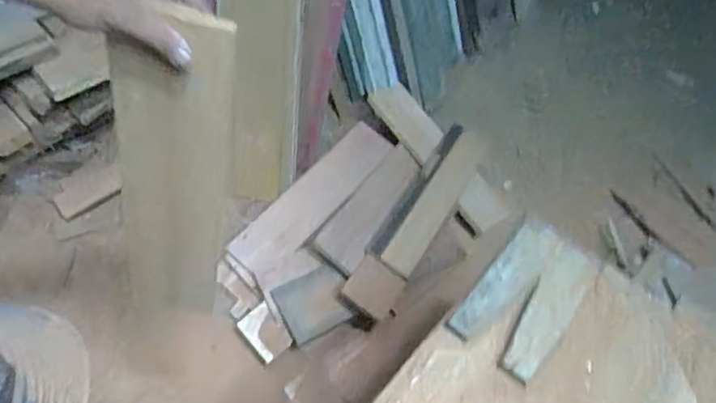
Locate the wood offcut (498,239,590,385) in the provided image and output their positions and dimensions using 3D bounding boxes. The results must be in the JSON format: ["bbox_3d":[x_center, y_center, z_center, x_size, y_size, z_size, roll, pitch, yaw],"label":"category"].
[{"bbox_3d":[0.234,0.135,0.750,0.060,0.018,0.183,30,73,-1],"label":"wood offcut"}]

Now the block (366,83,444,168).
[{"bbox_3d":[0.136,-0.221,1.672,0.105,0.019,0.233,-40,101,15],"label":"block"}]

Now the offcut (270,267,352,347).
[{"bbox_3d":[-0.092,0.226,1.317,0.154,0.026,0.132,-23,98,12],"label":"offcut"}]

